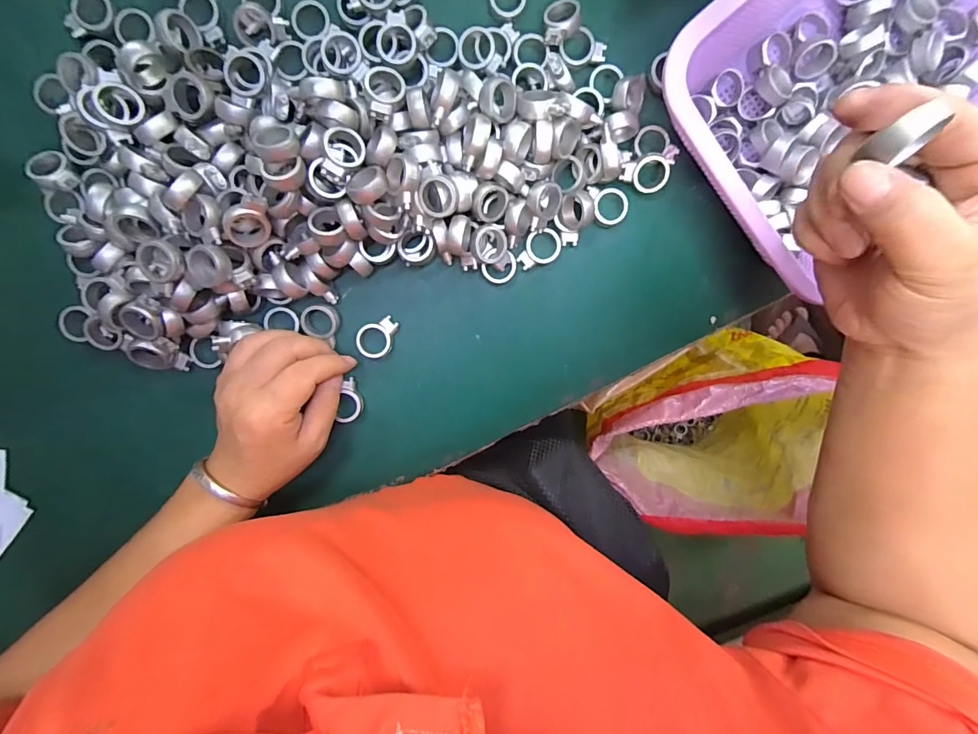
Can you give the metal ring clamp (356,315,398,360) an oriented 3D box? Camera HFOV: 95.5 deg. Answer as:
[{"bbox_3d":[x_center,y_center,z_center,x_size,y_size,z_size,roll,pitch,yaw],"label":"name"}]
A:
[{"bbox_3d":[-0.084,-0.023,0.336,0.025,0.009,0.034,38,95,-7],"label":"metal ring clamp"}]

